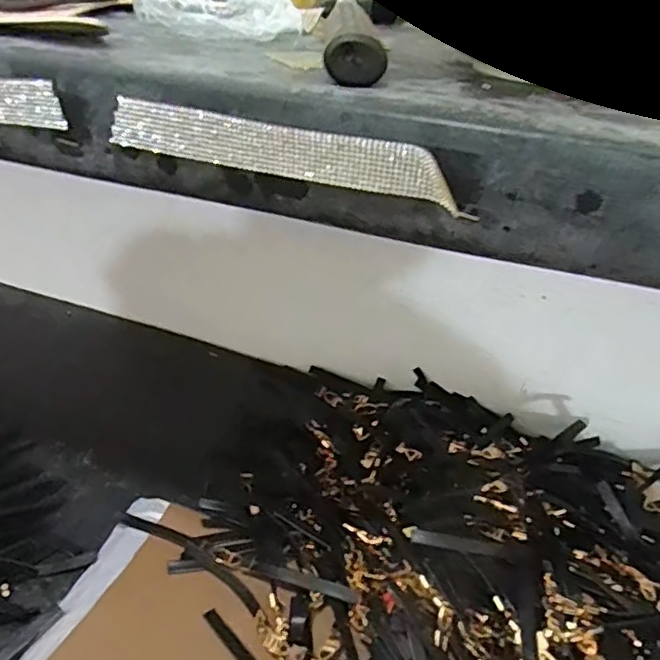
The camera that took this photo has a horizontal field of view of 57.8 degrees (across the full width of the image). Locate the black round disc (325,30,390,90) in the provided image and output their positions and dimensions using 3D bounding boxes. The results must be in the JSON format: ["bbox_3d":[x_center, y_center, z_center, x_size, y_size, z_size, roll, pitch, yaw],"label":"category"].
[{"bbox_3d":[0.011,-0.110,0.243,0.025,0.020,0.004,3,36,-1],"label":"black round disc"}]

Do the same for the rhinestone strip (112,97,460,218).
[{"bbox_3d":[-0.023,-0.071,0.235,0.143,0.020,0.007,16,38,16],"label":"rhinestone strip"}]

